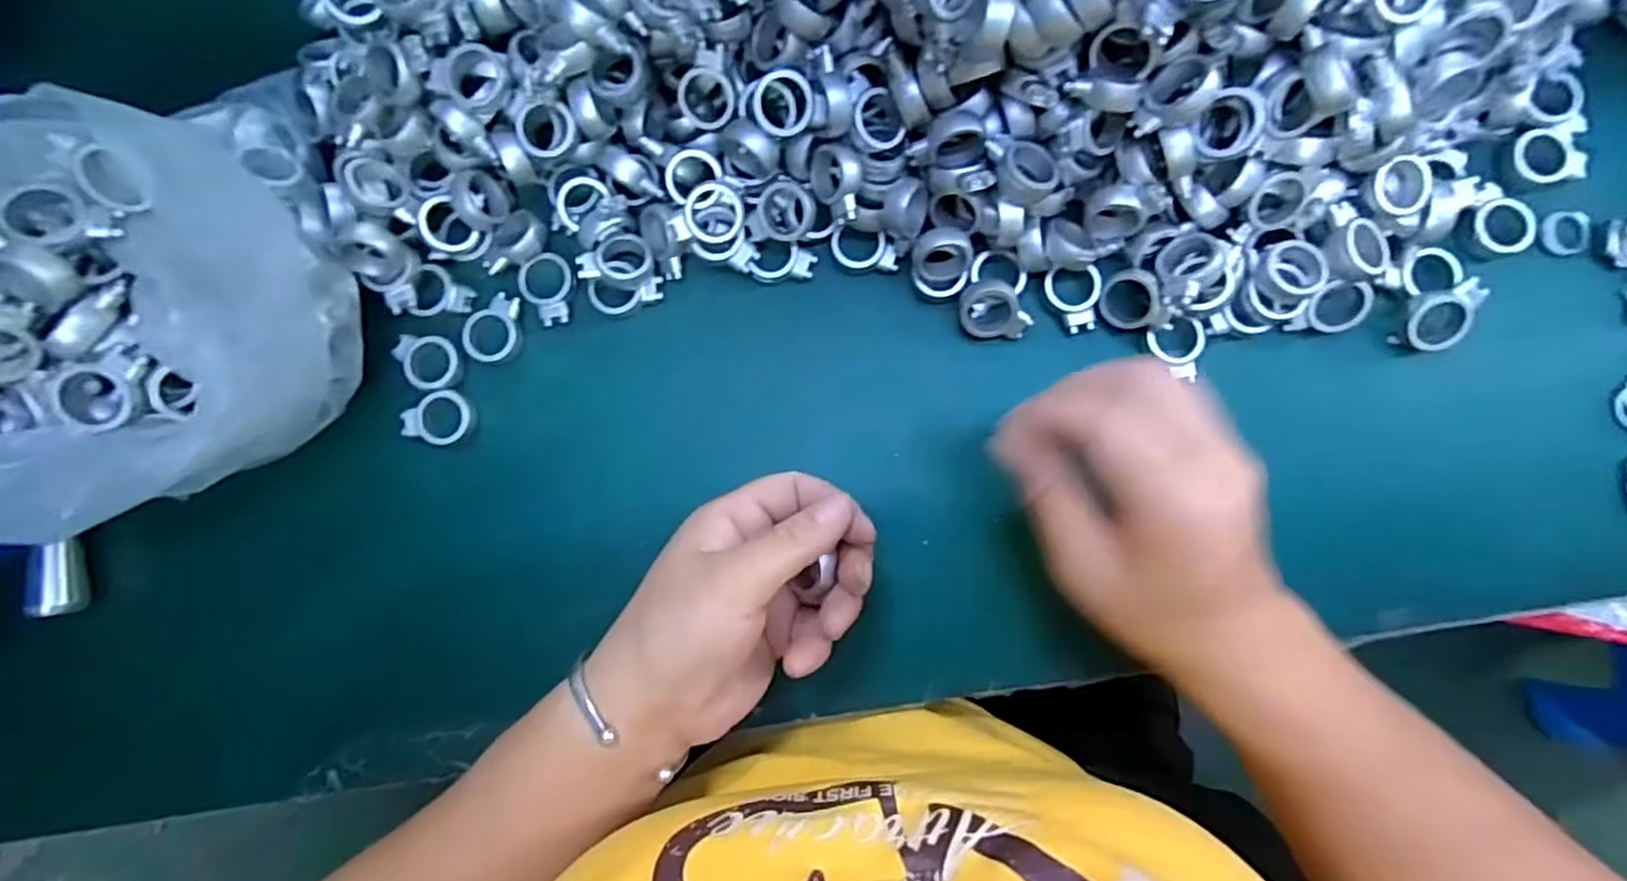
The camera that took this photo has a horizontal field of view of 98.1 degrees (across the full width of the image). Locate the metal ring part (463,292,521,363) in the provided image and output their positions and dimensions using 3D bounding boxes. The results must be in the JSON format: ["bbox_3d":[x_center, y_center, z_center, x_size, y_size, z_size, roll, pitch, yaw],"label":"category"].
[{"bbox_3d":[-0.153,-0.054,0.336,0.025,0.007,0.033,21,88,4],"label":"metal ring part"}]

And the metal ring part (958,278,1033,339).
[{"bbox_3d":[0.083,-0.059,0.326,0.033,0.018,0.025,35,89,4],"label":"metal ring part"}]

